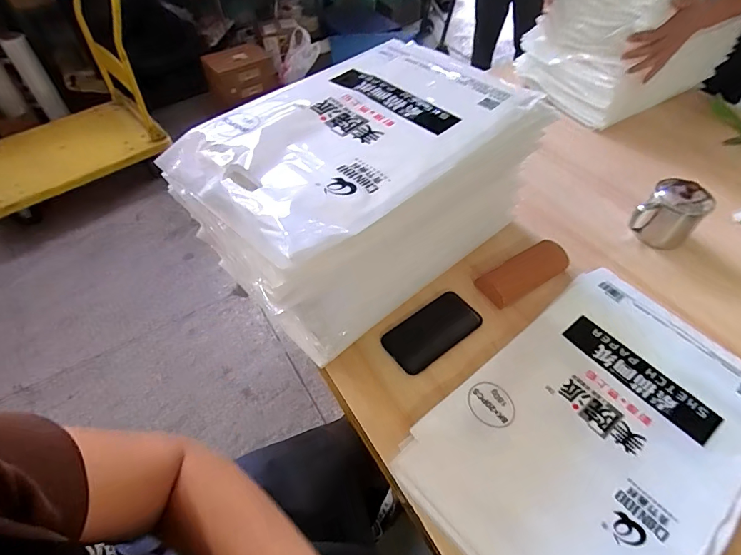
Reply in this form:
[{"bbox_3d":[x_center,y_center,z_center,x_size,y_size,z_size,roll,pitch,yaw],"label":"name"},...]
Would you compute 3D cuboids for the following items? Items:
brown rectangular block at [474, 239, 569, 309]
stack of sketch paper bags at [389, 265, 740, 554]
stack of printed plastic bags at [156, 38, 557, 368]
[{"bbox_3d":[0.258,-0.010,0.684,0.167,0.024,0.058,-25,56,-18],"label":"brown rectangular block"},{"bbox_3d":[0.300,0.193,0.524,0.467,0.022,0.307,-33,58,-23],"label":"stack of sketch paper bags"},{"bbox_3d":[-0.008,-0.130,0.619,0.445,0.233,0.289,-35,59,-24],"label":"stack of printed plastic bags"}]

